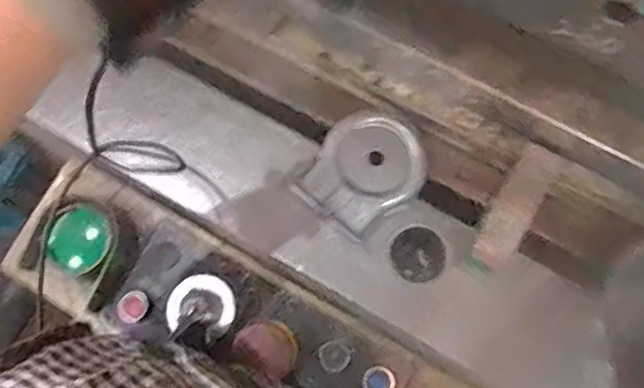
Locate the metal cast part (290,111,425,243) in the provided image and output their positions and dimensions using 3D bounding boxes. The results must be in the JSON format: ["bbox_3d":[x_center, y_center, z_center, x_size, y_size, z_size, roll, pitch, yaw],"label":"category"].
[{"bbox_3d":[0.040,-0.019,0.628,0.097,0.033,0.114,36,77,10],"label":"metal cast part"}]

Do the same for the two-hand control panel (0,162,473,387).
[{"bbox_3d":[-0.066,0.156,0.663,0.564,0.084,0.150,29,76,9],"label":"two-hand control panel"}]

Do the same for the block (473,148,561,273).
[{"bbox_3d":[0.160,0.010,0.535,0.035,0.024,0.106,30,89,9],"label":"block"}]

